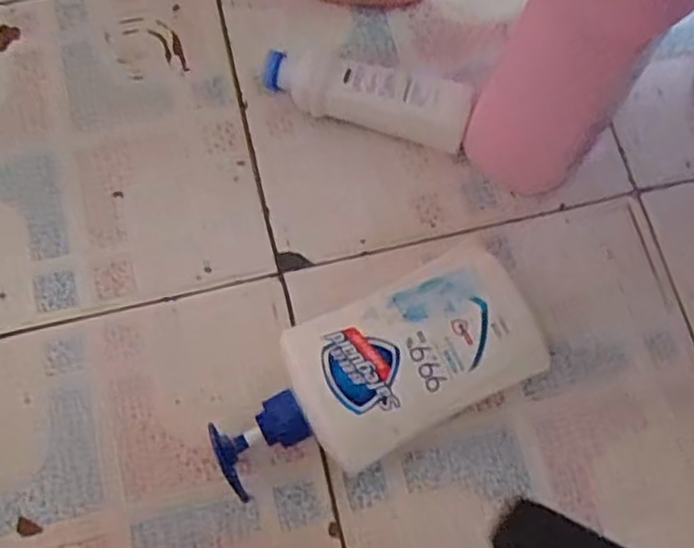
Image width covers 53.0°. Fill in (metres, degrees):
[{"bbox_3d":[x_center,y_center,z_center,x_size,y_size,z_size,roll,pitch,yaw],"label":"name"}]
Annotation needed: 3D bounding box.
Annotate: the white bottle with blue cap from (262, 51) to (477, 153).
[{"bbox_3d":[0.014,-0.123,0.476,0.139,0.039,0.039,16,73,4],"label":"white bottle with blue cap"}]

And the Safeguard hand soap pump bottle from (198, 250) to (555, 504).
[{"bbox_3d":[0.014,0.060,0.411,0.192,0.053,0.085,-25,75,-9],"label":"Safeguard hand soap pump bottle"}]

